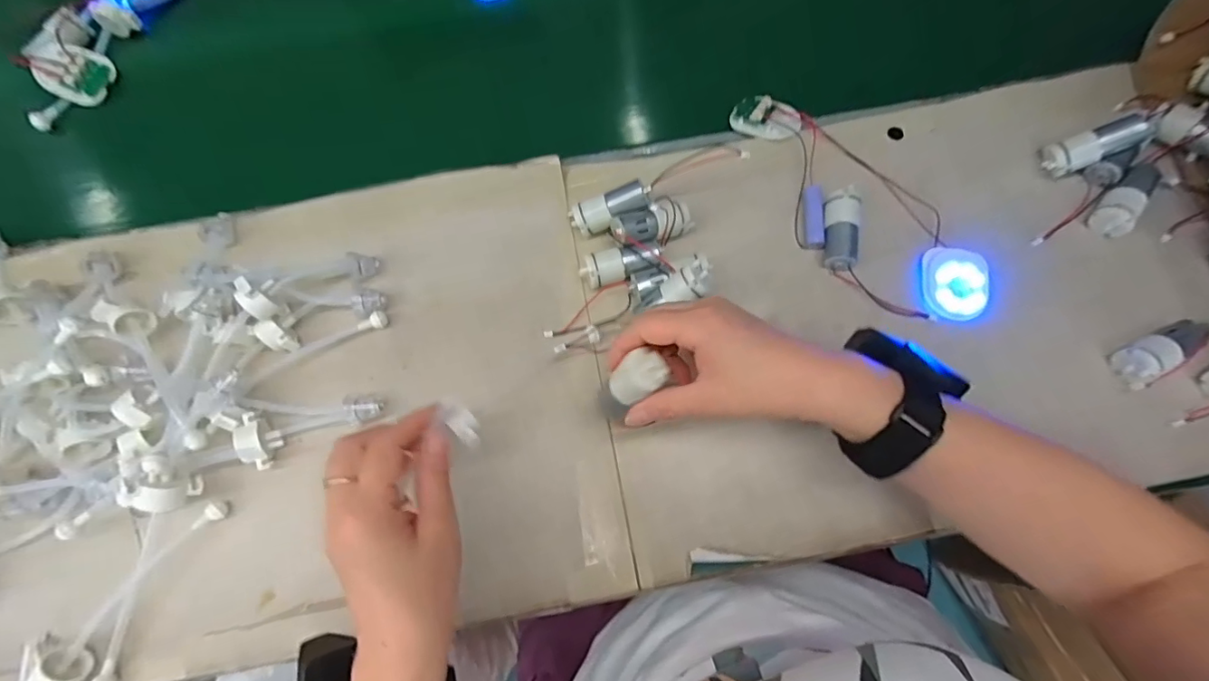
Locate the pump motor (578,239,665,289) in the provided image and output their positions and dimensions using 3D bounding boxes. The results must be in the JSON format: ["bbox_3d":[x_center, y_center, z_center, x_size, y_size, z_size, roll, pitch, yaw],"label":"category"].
[{"bbox_3d":[0.014,-0.059,0.403,0.064,0.031,0.024,-14,73,-3],"label":"pump motor"}]

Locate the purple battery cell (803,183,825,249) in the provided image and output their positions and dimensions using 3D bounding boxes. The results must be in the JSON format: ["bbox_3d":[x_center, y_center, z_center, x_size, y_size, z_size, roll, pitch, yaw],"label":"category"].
[{"bbox_3d":[0.168,-0.100,0.420,0.014,0.012,0.053,2,73,2],"label":"purple battery cell"}]

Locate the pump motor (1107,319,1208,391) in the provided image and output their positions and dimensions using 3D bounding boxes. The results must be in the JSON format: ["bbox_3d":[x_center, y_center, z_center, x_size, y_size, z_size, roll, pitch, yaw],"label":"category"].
[{"bbox_3d":[0.394,0.007,0.371,0.065,0.022,0.024,-31,75,-8],"label":"pump motor"}]

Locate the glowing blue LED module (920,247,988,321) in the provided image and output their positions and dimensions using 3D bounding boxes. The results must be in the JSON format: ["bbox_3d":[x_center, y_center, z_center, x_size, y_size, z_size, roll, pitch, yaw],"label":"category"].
[{"bbox_3d":[0.269,-0.043,0.403,0.046,0.015,0.056,14,74,5],"label":"glowing blue LED module"}]

